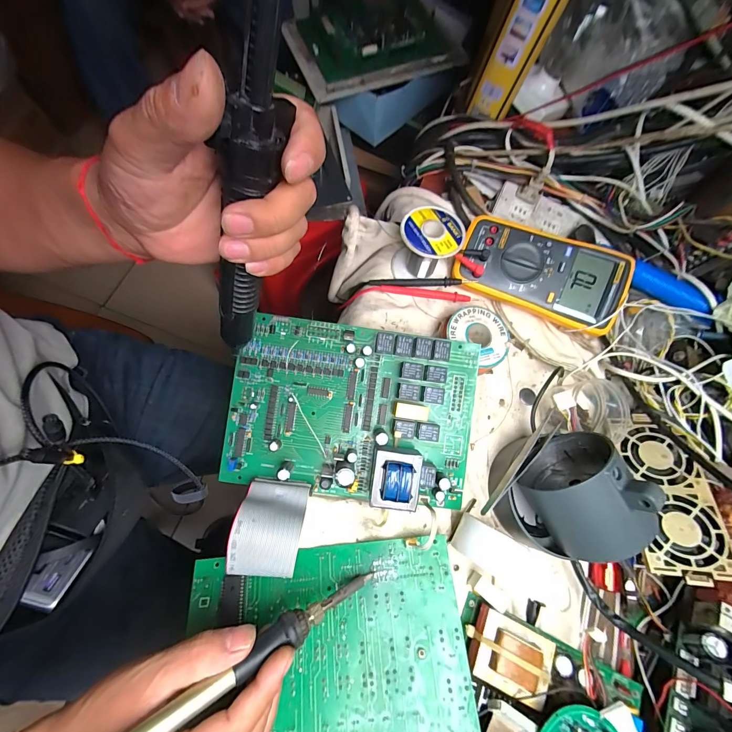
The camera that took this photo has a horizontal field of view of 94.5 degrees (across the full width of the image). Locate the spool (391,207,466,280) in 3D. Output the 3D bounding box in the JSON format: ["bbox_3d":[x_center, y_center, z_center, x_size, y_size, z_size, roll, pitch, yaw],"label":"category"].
[{"bbox_3d":[0.065,-0.128,0.368,0.064,0.064,0.060,15,72,-2],"label":"spool"}]

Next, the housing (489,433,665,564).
[{"bbox_3d":[0.162,0.109,0.287,0.090,0.108,0.102,0,74,-7],"label":"housing"}]

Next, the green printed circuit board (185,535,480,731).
[{"bbox_3d":[-0.029,0.228,0.258,0.212,0.017,0.156,-4,69,-3],"label":"green printed circuit board"}]

